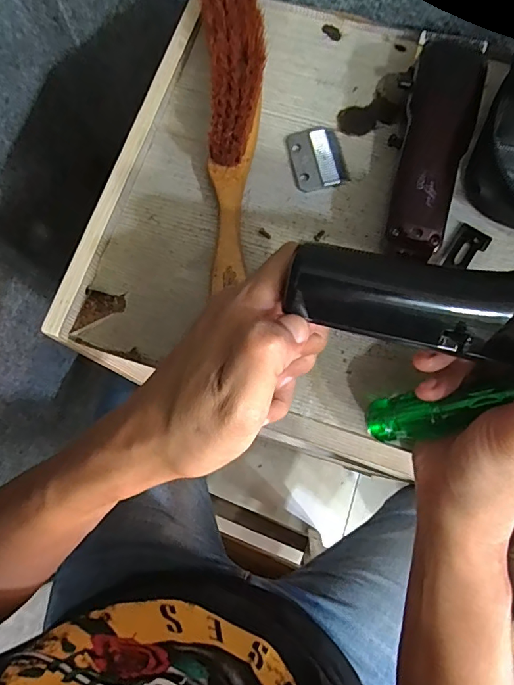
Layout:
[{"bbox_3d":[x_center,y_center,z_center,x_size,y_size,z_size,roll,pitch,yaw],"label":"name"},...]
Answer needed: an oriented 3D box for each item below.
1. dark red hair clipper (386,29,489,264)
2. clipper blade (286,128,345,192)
[{"bbox_3d":[0.113,-0.128,0.307,0.042,0.042,0.157,15,77,5],"label":"dark red hair clipper"},{"bbox_3d":[0.042,-0.131,0.330,0.035,0.005,0.045,-10,76,-1],"label":"clipper blade"}]

